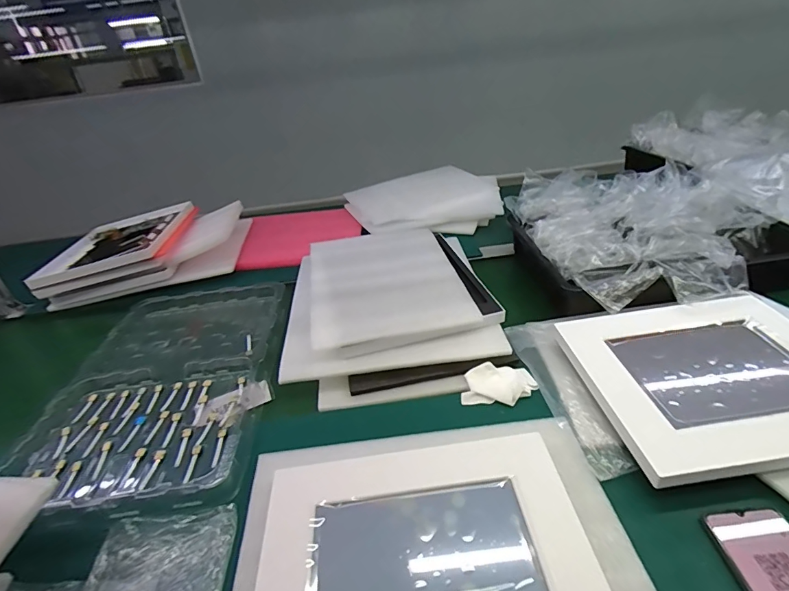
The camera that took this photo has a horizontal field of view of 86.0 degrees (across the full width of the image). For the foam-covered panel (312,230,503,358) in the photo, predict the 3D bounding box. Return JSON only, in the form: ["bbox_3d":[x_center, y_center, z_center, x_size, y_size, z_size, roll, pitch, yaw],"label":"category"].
[{"bbox_3d":[-0.006,-0.036,0.734,0.274,0.030,0.329,-11,33,-6],"label":"foam-covered panel"}]

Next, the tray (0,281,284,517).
[{"bbox_3d":[-0.347,0.121,0.676,0.316,0.045,0.484,-7,30,-1],"label":"tray"}]

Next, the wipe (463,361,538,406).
[{"bbox_3d":[0.143,0.120,0.579,0.096,0.016,0.068,-1,33,10],"label":"wipe"}]

